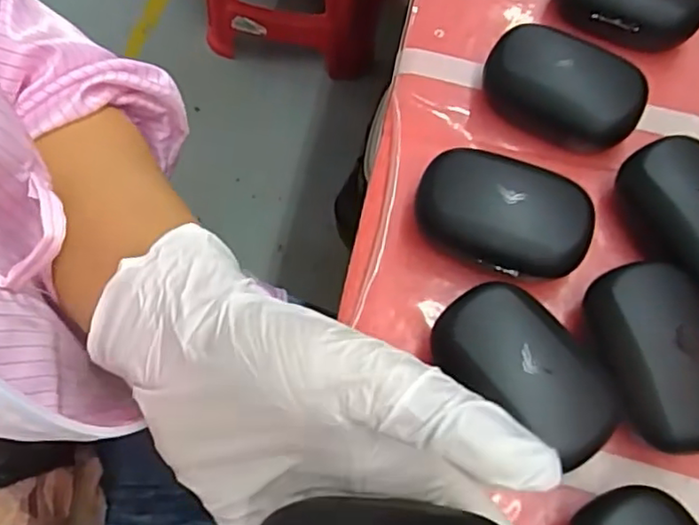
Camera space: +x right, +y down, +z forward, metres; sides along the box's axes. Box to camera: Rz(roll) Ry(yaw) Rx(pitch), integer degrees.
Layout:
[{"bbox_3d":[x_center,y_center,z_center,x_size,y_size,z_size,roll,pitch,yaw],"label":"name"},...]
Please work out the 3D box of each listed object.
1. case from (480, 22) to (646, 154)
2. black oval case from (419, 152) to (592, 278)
[{"bbox_3d":[0.118,-0.097,0.347,0.085,0.039,0.054,24,68,8],"label":"case"},{"bbox_3d":[0.076,-0.022,0.317,0.085,0.037,0.058,22,68,7],"label":"black oval case"}]

